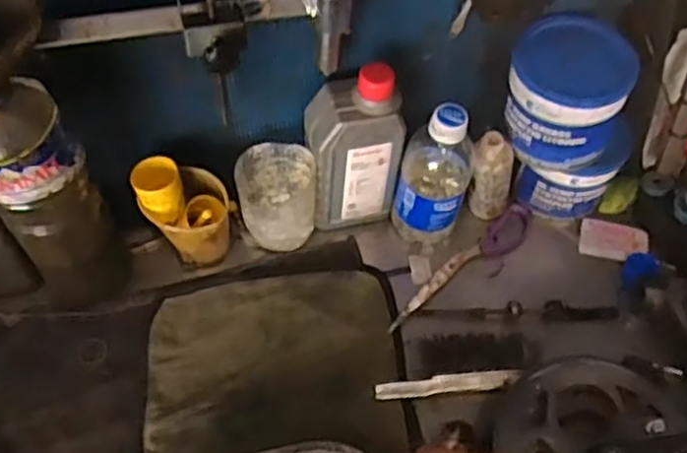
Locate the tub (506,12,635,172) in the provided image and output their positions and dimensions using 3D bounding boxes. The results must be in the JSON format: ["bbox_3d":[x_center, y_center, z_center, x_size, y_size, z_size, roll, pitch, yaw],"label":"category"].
[{"bbox_3d":[0.197,-0.115,0.620,0.097,0.107,0.087,-17,56,-13],"label":"tub"}]

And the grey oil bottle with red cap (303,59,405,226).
[{"bbox_3d":[0.010,-0.069,0.643,0.080,0.175,0.047,-8,55,-7],"label":"grey oil bottle with red cap"}]

